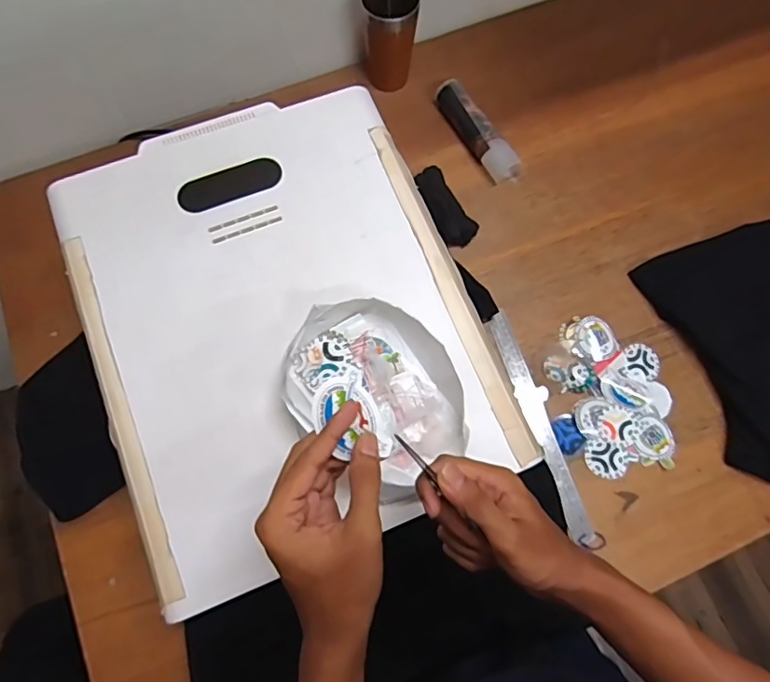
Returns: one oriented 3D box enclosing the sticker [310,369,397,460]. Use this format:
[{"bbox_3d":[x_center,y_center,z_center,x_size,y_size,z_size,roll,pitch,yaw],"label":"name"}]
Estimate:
[{"bbox_3d":[-0.024,0.055,0.368,0.043,0.006,0.062,-24,89,-14],"label":"sticker"}]

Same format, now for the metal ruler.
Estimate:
[{"bbox_3d":[0.209,0.112,0.721,0.032,0.006,0.323,-18,74,-5],"label":"metal ruler"}]

